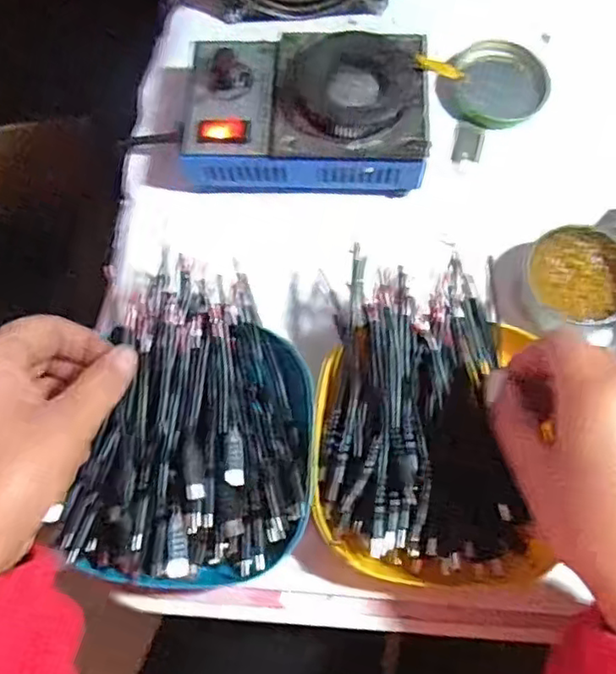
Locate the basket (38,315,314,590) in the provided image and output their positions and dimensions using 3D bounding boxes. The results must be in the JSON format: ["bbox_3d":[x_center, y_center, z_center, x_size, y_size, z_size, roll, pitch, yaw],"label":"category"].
[{"bbox_3d":[-0.060,0.057,0.351,0.131,0.048,0.152,15,74,7],"label":"basket"}]

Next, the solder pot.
[{"bbox_3d":[-0.001,-0.142,0.413,0.147,0.065,0.101,3,73,3],"label":"solder pot"}]

